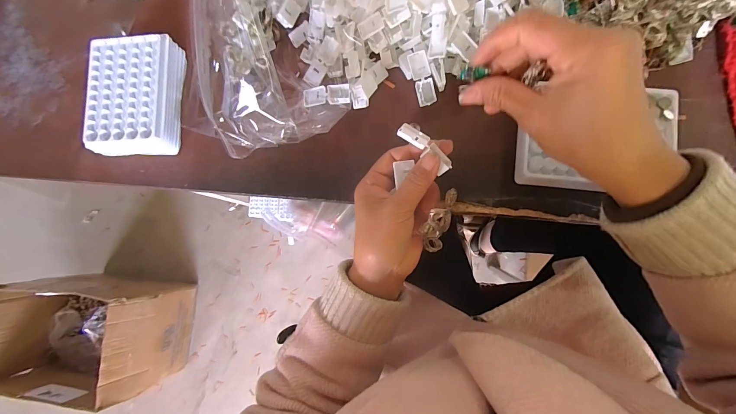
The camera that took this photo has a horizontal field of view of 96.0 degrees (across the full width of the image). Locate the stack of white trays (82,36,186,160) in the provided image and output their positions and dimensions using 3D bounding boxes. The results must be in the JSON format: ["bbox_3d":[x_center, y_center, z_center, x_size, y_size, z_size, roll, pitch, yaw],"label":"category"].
[{"bbox_3d":[-0.265,-0.126,0.382,0.093,0.038,0.130,1,84,7],"label":"stack of white trays"}]

